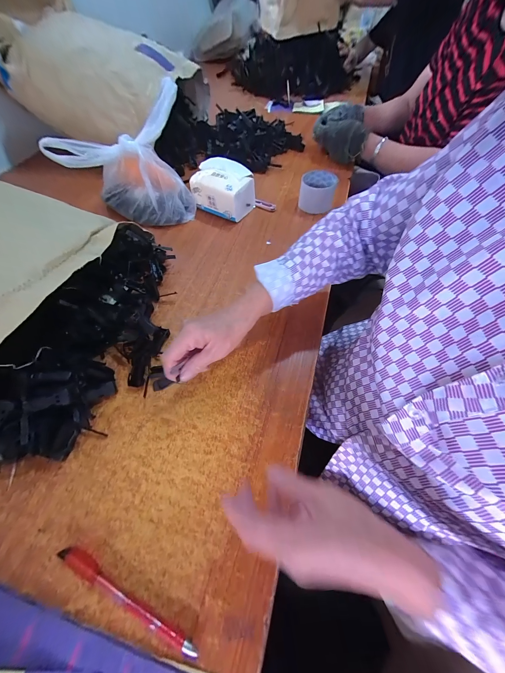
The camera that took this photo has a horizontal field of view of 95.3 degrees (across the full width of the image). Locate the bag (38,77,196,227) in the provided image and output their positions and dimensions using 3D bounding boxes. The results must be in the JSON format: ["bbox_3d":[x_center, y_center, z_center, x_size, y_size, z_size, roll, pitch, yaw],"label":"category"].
[{"bbox_3d":[-0.280,-0.395,0.529,0.270,0.195,0.161,5,60,3],"label":"bag"}]

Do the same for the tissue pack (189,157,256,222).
[{"bbox_3d":[-0.069,-0.362,0.566,0.137,0.089,0.106,22,62,13],"label":"tissue pack"}]

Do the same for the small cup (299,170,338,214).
[{"bbox_3d":[0.160,-0.362,0.577,0.083,0.063,0.082,5,60,3],"label":"small cup"}]

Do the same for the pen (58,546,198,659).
[{"bbox_3d":[-0.134,0.275,0.240,0.171,0.007,0.016,24,63,14],"label":"pen"}]

